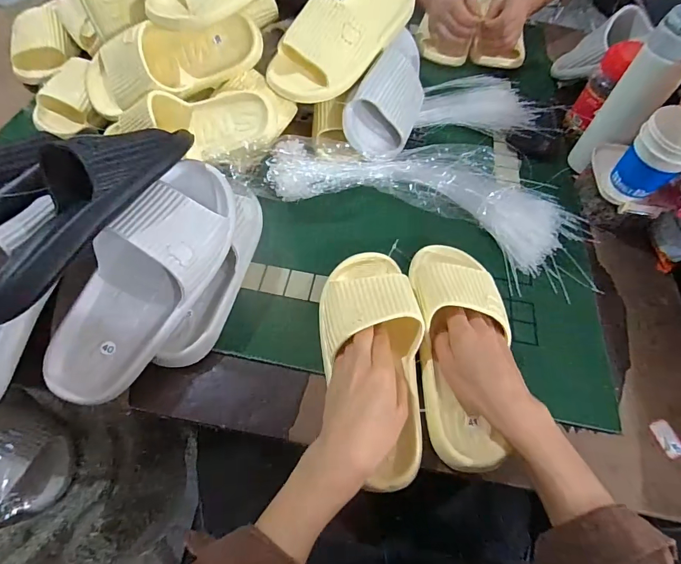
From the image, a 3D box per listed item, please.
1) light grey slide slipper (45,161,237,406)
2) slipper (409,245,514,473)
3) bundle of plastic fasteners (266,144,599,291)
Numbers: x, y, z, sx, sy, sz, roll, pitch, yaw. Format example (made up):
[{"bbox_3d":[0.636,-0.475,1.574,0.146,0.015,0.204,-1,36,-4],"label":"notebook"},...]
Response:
[{"bbox_3d":[-0.190,-0.011,0.393,0.107,0.082,0.260,28,73,-6],"label":"light grey slide slipper"},{"bbox_3d":[0.133,0.062,0.432,0.096,0.062,0.255,4,66,-1],"label":"slipper"},{"bbox_3d":[0.122,-0.121,0.537,0.425,0.069,0.147,14,59,5],"label":"bundle of plastic fasteners"}]

